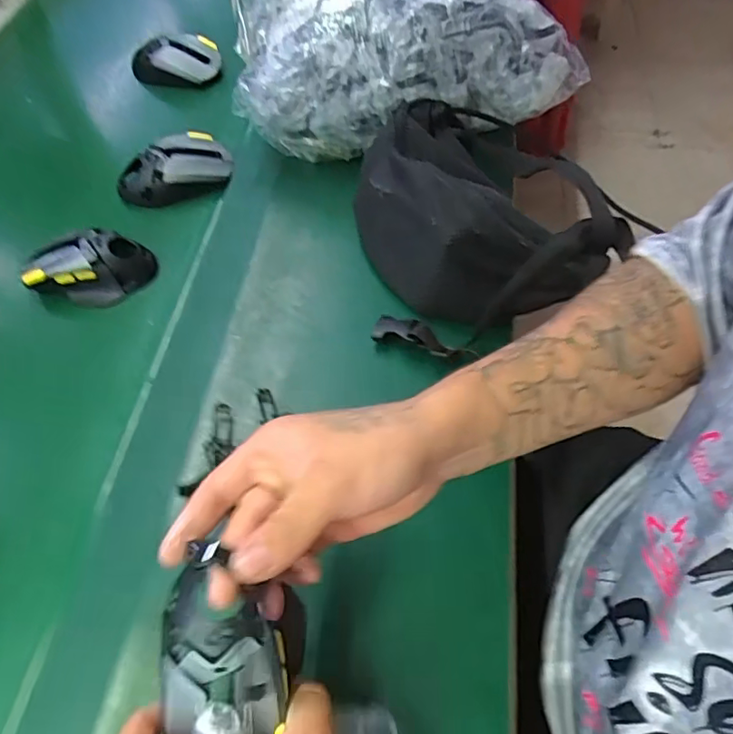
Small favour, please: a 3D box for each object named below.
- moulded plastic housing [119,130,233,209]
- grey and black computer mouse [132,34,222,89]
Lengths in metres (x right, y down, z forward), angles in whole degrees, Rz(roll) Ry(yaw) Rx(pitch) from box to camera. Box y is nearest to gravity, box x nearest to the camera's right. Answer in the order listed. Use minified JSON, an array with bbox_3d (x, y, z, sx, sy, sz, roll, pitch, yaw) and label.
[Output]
[{"bbox_3d":[-0.197,-0.204,0.578,0.114,0.036,0.061,-26,60,-14],"label":"moulded plastic housing"},{"bbox_3d":[-0.231,-0.370,0.682,0.105,0.043,0.052,0,58,3],"label":"grey and black computer mouse"}]

